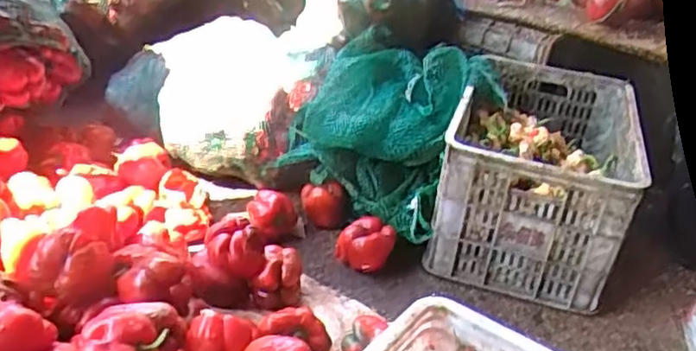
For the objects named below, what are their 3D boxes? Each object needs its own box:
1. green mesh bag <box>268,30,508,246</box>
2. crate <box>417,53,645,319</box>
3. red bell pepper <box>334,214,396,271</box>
[{"bbox_3d":[0.097,-0.121,1.431,0.370,0.235,0.417,21,33,23],"label":"green mesh bag"},{"bbox_3d":[0.393,-0.013,1.396,0.330,0.288,0.497,14,31,13],"label":"crate"},{"bbox_3d":[0.035,0.136,1.280,0.102,0.073,0.093,-15,36,-33],"label":"red bell pepper"}]

